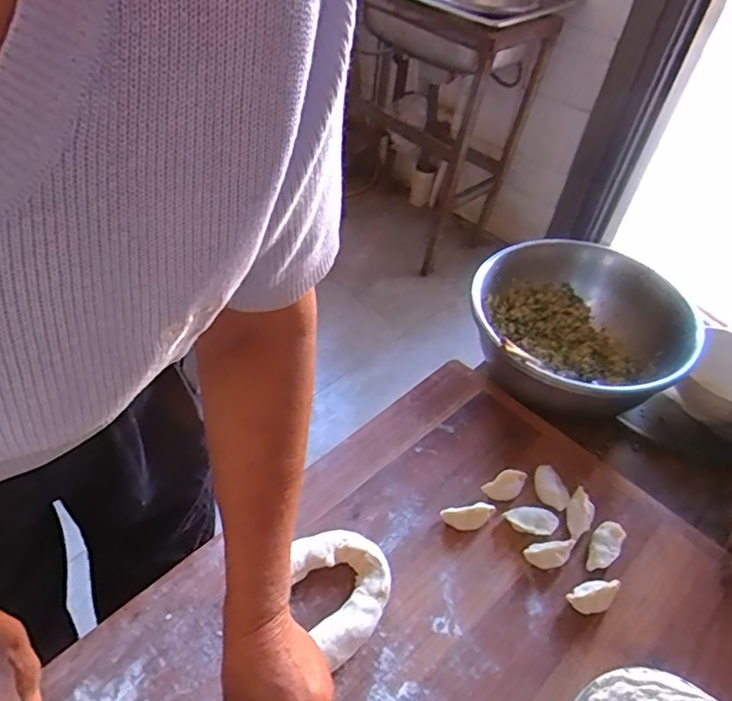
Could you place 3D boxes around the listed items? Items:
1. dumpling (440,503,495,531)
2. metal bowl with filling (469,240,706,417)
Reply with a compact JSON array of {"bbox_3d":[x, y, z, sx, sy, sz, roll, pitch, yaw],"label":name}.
[{"bbox_3d":[0.101,0.164,0.574,0.051,0.017,0.020,-10,44,3],"label":"dumpling"},{"bbox_3d":[0.263,-0.028,0.740,0.255,0.127,0.252,4,45,-4],"label":"metal bowl with filling"}]

